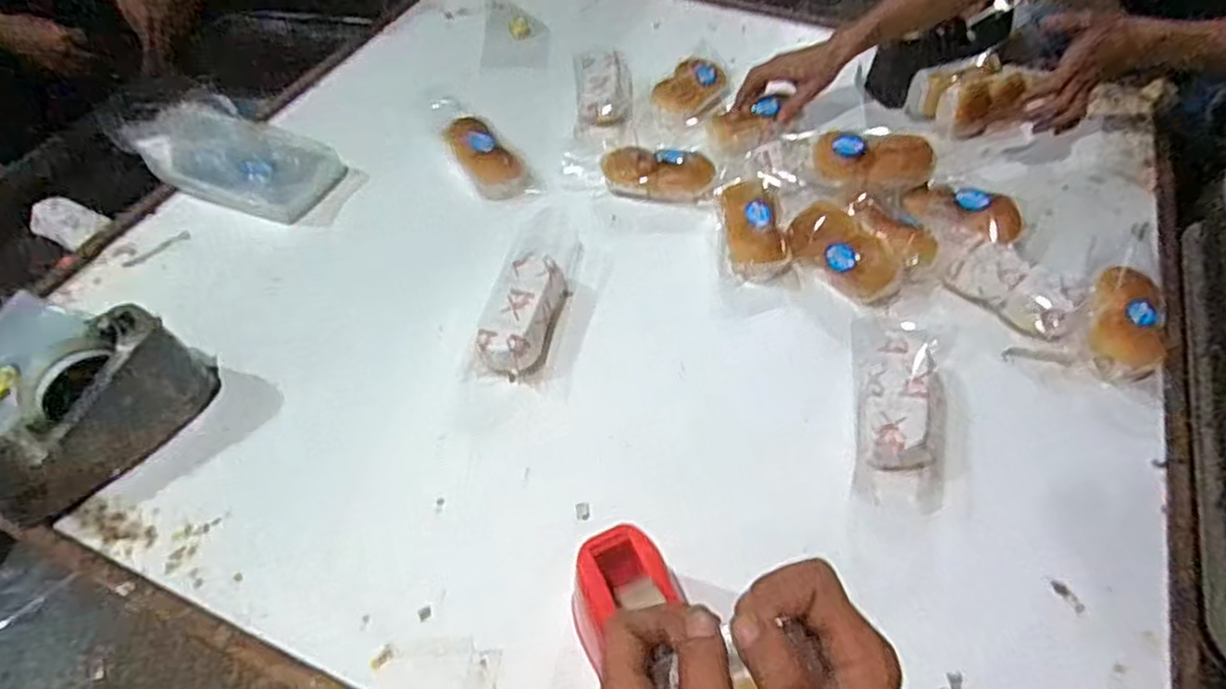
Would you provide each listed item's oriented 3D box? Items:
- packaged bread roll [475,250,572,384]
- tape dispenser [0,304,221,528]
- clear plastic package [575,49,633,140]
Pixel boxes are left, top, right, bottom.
[{"bbox_3d":[-0.100,-0.037,0.777,0.073,0.047,0.145,10,51,9],"label":"packaged bread roll"},{"bbox_3d":[-0.488,0.063,0.679,0.071,0.111,0.219,23,54,19],"label":"tape dispenser"},{"bbox_3d":[-0.013,-0.362,1.058,0.083,0.052,0.145,-1,50,0],"label":"clear plastic package"}]

